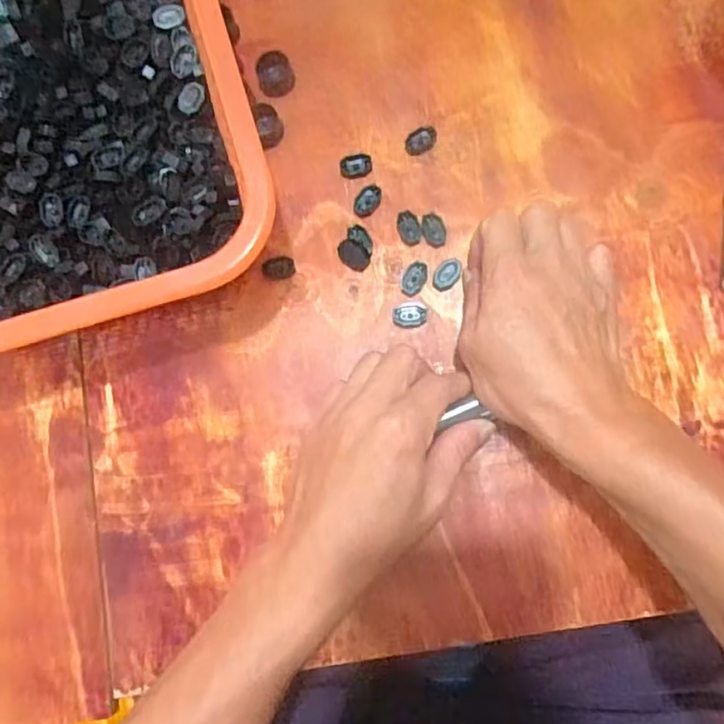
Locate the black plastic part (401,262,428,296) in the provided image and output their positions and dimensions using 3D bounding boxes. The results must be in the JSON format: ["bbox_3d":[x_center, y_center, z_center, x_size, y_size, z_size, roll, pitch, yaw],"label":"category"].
[{"bbox_3d":[0.034,-0.055,0.399,0.015,0.004,0.023,24,83,7],"label":"black plastic part"}]

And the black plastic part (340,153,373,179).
[{"bbox_3d":[-0.004,-0.134,0.412,0.022,0.005,0.016,-1,81,4],"label":"black plastic part"}]

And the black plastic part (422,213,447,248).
[{"bbox_3d":[0.048,-0.087,0.400,0.016,0.004,0.021,-6,81,3],"label":"black plastic part"}]

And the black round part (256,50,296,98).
[{"bbox_3d":[-0.060,-0.200,0.420,0.024,0.013,0.027,-8,80,3],"label":"black round part"}]

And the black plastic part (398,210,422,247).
[{"bbox_3d":[0.032,-0.091,0.410,0.015,0.007,0.022,-20,80,1],"label":"black plastic part"}]

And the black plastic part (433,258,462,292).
[{"bbox_3d":[0.055,-0.057,0.391,0.015,0.004,0.023,38,85,9],"label":"black plastic part"}]

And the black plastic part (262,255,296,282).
[{"bbox_3d":[-0.056,-0.063,0.407,0.021,0.004,0.016,-15,80,1],"label":"black plastic part"}]

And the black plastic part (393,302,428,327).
[{"bbox_3d":[0.032,-0.031,0.395,0.022,0.007,0.017,-7,81,3],"label":"black plastic part"}]

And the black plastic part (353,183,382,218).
[{"bbox_3d":[0.004,-0.110,0.408,0.014,0.007,0.024,40,86,9],"label":"black plastic part"}]

